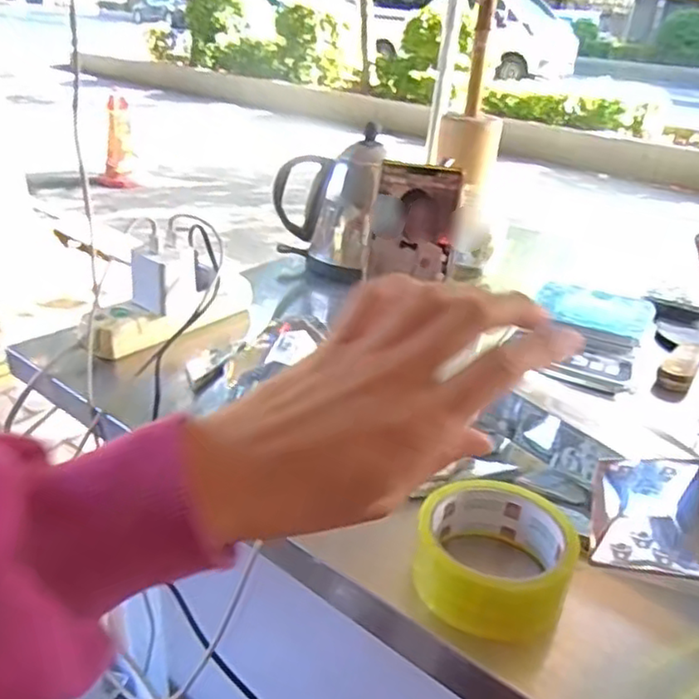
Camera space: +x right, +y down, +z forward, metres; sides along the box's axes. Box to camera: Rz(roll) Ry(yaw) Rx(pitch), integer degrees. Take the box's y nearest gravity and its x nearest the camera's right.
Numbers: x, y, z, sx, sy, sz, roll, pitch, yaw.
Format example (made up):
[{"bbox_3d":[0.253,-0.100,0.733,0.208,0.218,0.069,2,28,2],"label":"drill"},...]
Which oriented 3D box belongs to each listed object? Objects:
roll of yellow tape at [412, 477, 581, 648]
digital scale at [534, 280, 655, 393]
[{"bbox_3d":[0.084,0.120,0.390,0.090,0.041,0.098,3,28,-2],"label":"roll of yellow tape"},{"bbox_3d":[0.234,-0.017,0.662,0.113,0.034,0.183,18,31,24],"label":"digital scale"}]

